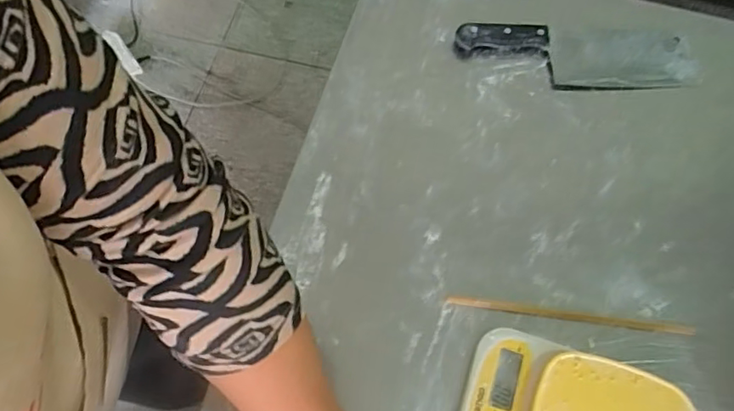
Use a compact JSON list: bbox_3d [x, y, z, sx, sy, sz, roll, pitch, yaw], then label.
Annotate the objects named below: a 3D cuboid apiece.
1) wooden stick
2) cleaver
[{"bbox_3d":[0.194,0.107,0.541,0.231,0.007,0.009,8,66,2],"label":"wooden stick"},{"bbox_3d":[0.253,-0.178,0.667,0.285,0.017,0.080,0,66,-2],"label":"cleaver"}]

